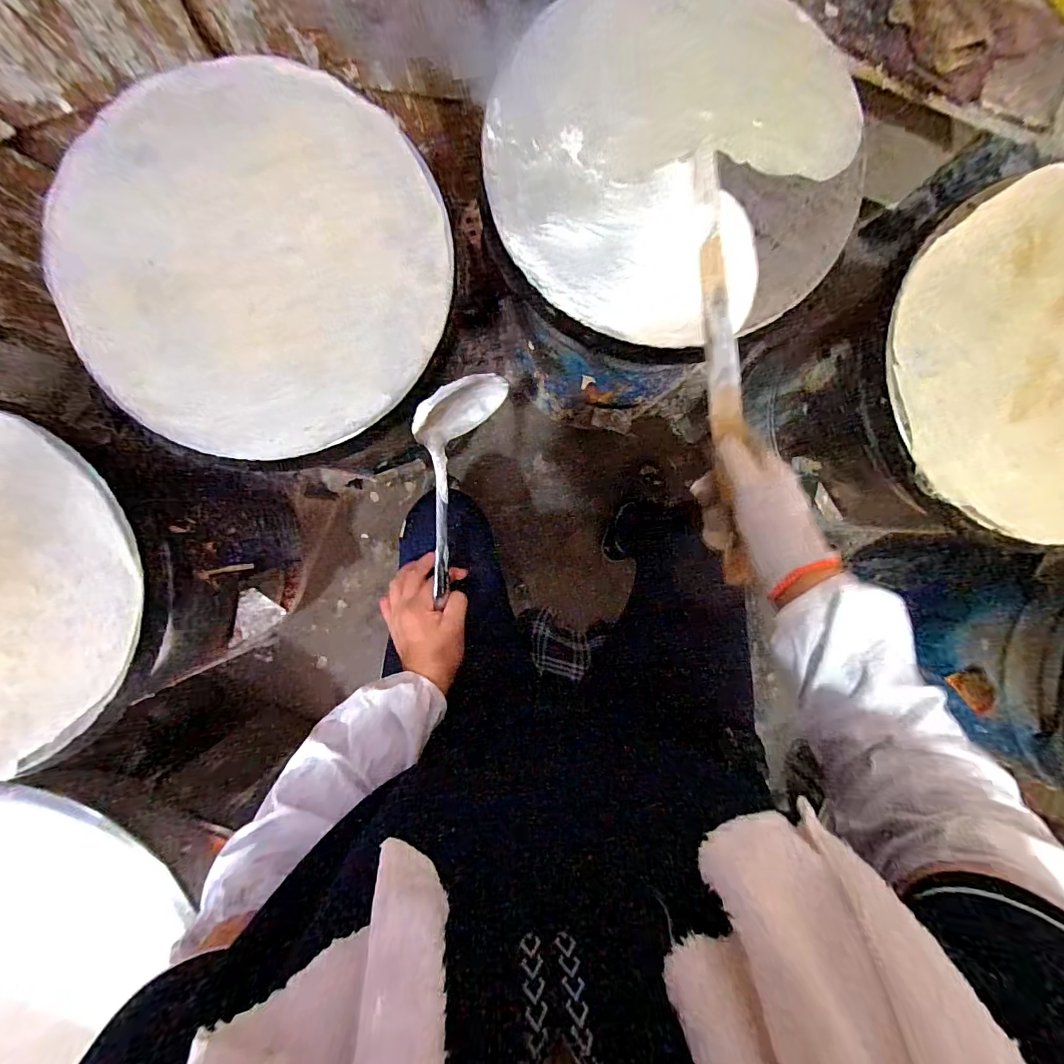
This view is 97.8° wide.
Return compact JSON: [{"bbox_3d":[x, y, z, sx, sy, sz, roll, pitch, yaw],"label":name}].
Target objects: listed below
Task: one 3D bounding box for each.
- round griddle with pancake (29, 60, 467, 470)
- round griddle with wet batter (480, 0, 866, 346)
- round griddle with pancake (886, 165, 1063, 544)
[{"bbox_3d":[-0.289,-0.279,0.472,0.417,0.030,0.376,43,91,-2],"label":"round griddle with pancake"},{"bbox_3d":[0.151,-0.384,0.466,0.371,0.051,0.364,0,92,0],"label":"round griddle with wet batter"},{"bbox_3d":[0.551,-0.178,0.482,0.352,0.024,0.355,3,92,0],"label":"round griddle with pancake"}]

